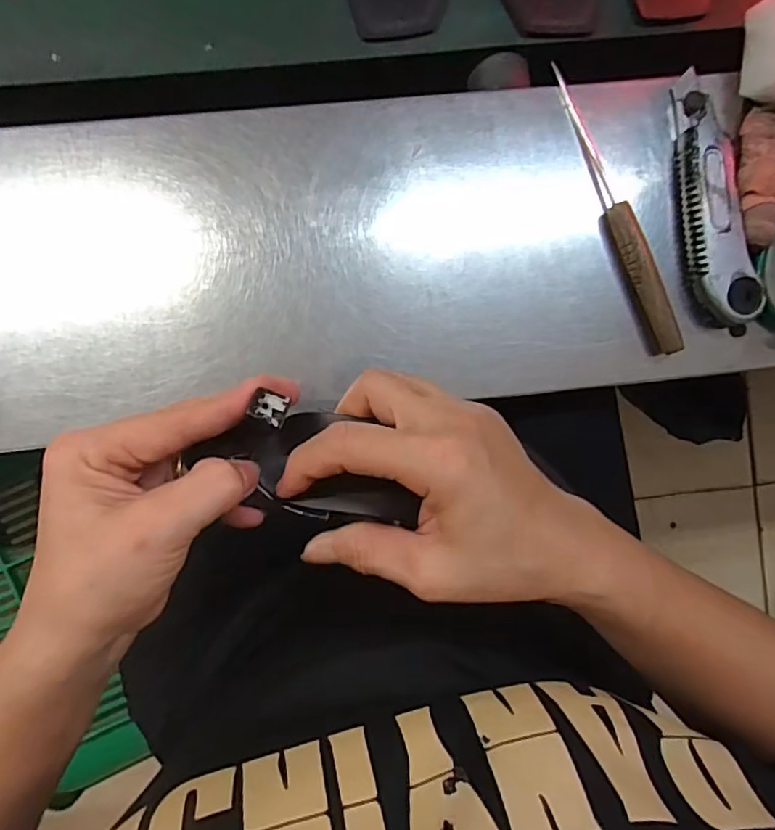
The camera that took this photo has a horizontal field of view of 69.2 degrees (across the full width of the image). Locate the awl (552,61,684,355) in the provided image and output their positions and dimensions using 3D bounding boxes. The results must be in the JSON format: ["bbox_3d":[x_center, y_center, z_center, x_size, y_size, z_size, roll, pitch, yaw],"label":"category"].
[{"bbox_3d":[0.144,-0.130,0.360,0.014,0.017,0.194,-23,91,-3],"label":"awl"}]

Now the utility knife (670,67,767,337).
[{"bbox_3d":[0.206,-0.137,0.363,0.036,0.022,0.164,-15,91,-3],"label":"utility knife"}]

